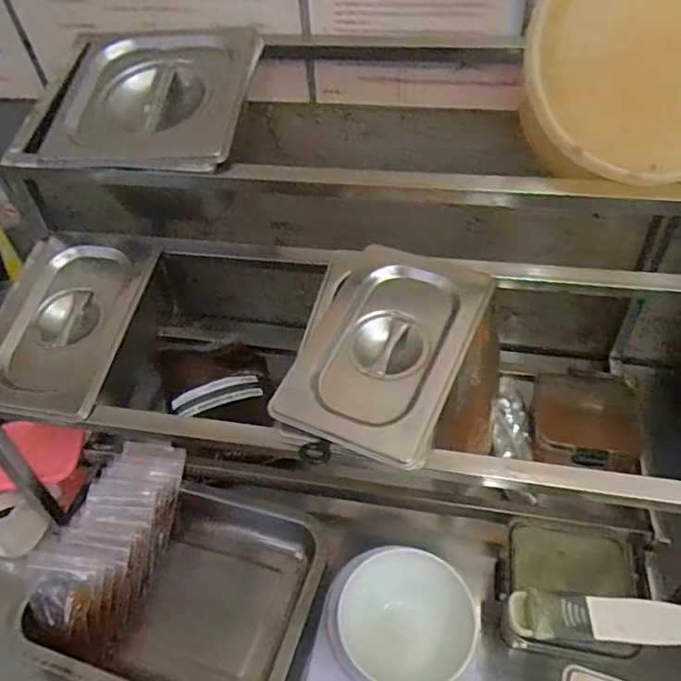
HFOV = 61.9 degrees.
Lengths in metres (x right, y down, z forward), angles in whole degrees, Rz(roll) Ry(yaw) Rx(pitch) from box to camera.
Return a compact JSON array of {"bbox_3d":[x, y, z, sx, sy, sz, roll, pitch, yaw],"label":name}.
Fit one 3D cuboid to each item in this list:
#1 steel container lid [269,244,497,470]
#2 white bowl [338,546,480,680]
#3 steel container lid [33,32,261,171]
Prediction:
[{"bbox_3d":[0.038,-0.003,0.433,0.114,0.022,0.185,19,60,19],"label":"steel container lid"},{"bbox_3d":[0.062,0.238,0.479,0.106,0.053,0.099,14,48,18],"label":"white bowl"},{"bbox_3d":[-0.164,-0.218,0.513,0.166,0.033,0.154,5,70,9],"label":"steel container lid"}]

